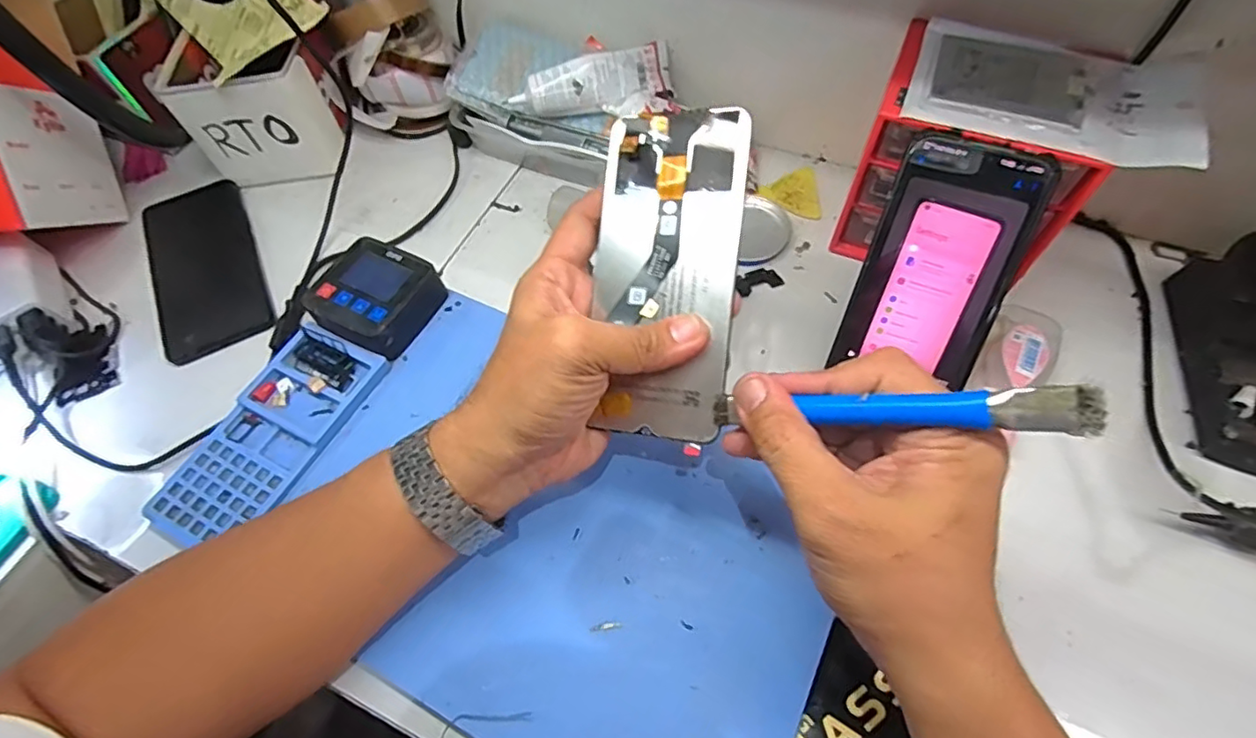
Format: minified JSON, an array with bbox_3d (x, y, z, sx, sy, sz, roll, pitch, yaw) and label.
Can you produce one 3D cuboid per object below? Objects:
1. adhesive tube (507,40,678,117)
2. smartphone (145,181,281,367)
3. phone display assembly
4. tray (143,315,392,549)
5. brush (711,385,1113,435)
[{"bbox_3d":[-0.024,-0.222,0.454,0.124,0.023,0.031,-17,60,-6],"label":"adhesive tube"},{"bbox_3d":[-0.321,-0.079,0.451,0.074,0.017,0.167,-28,61,-12],"label":"smartphone"},{"bbox_3d":[0.017,-0.047,0.287,0.070,0.007,0.155,4,88,22],"label":"phone display assembly"},{"bbox_3d":[-0.223,0.040,0.370,0.069,0.020,0.146,23,64,17],"label":"tray"},{"bbox_3d":[0.096,0.016,0.229,0.137,0.009,0.013,-3,52,36],"label":"brush"}]

